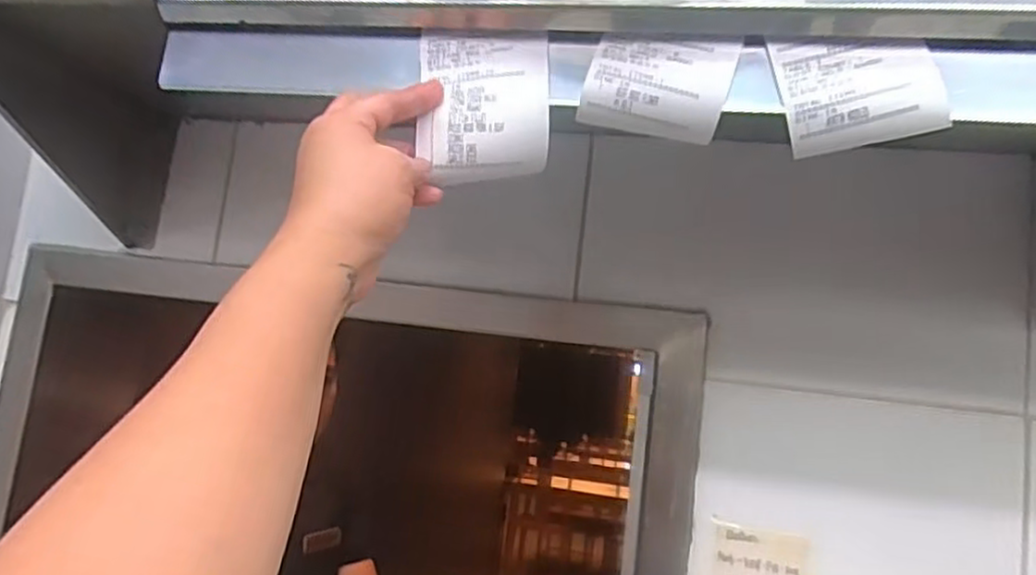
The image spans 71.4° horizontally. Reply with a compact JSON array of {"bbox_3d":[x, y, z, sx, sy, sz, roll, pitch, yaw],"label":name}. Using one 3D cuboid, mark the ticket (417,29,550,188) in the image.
[{"bbox_3d":[-0.020,-0.107,0.426,0.077,0.090,0.023,6,-8,7],"label":"ticket"}]

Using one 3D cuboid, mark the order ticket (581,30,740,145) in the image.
[{"bbox_3d":[0.080,-0.115,0.408,0.081,0.054,0.020,5,-8,11],"label":"order ticket"}]

